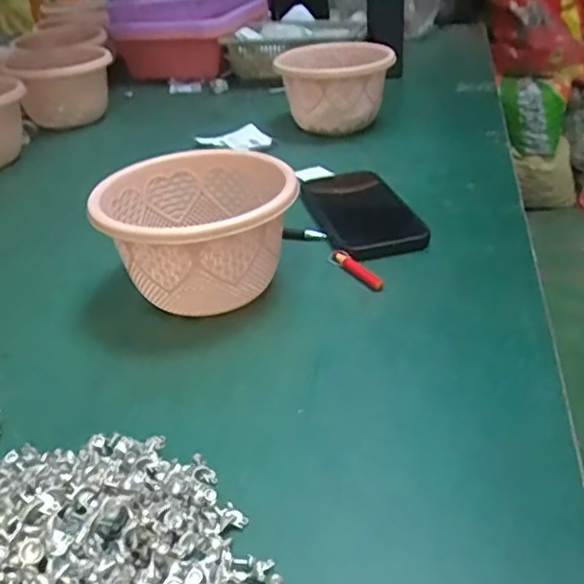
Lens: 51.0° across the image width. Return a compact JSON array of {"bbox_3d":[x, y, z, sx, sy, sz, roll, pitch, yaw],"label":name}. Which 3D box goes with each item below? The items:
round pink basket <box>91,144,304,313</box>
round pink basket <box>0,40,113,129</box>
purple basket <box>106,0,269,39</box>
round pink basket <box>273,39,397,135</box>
[{"bbox_3d":[-0.068,-0.042,0.463,0.131,0.086,0.128,-3,33,2],"label":"round pink basket"},{"bbox_3d":[-0.327,-0.301,0.880,0.141,0.102,0.138,-13,34,-16],"label":"round pink basket"},{"bbox_3d":[-0.174,-0.494,1.060,0.216,0.068,0.211,8,35,18],"label":"purple basket"},{"bbox_3d":[0.053,-0.262,0.799,0.141,0.092,0.146,-4,33,-2],"label":"round pink basket"}]

